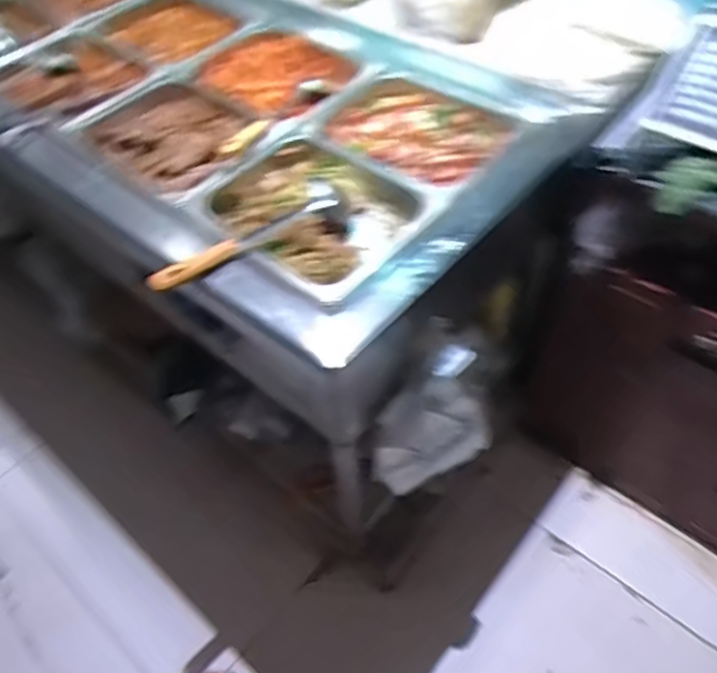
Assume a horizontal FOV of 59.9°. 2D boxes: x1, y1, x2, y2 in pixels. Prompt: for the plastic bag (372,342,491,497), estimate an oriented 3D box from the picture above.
[{"bbox_3d":[0.125,0.144,1.025,0.213,0.321,0.042,-18,52,-11],"label":"plastic bag"}]

